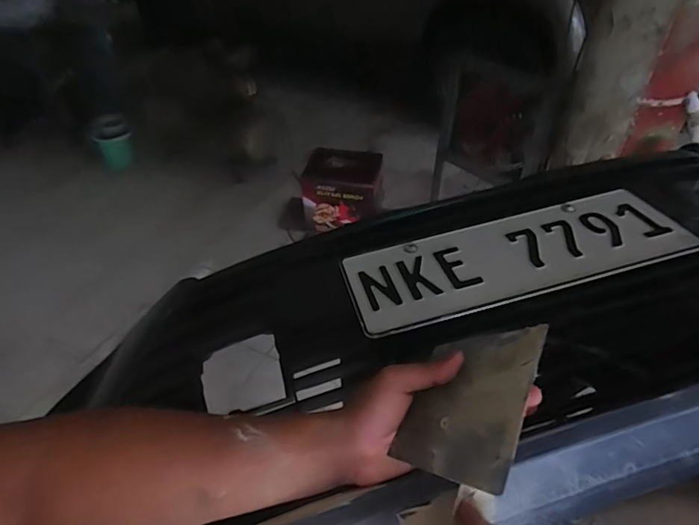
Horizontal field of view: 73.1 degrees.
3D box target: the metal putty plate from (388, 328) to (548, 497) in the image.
[{"bbox_3d":[0.090,0.100,0.357,0.090,0.009,0.135,-11,30,40],"label":"metal putty plate"}]

